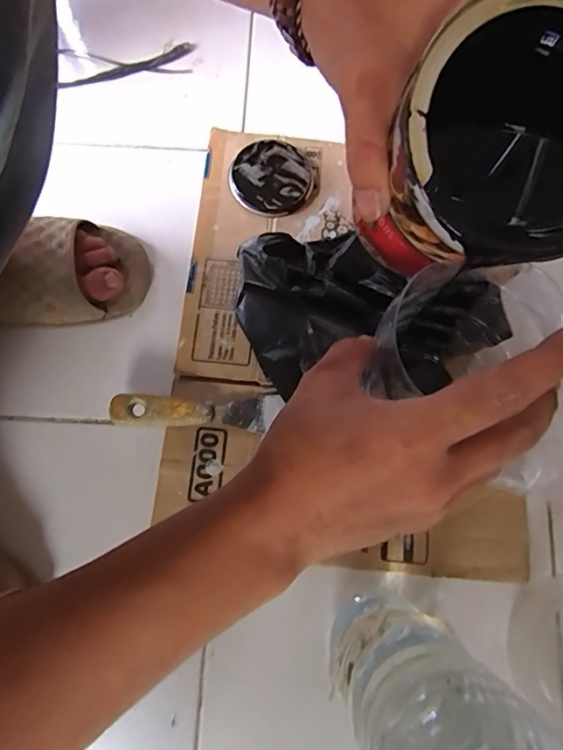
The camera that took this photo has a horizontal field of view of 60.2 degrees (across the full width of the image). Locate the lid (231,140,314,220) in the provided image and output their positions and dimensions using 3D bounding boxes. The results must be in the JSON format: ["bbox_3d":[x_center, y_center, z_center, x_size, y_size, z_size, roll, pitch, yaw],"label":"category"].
[{"bbox_3d":[-0.011,-0.200,0.494,0.079,0.015,0.079,-31,78,-8],"label":"lid"}]

